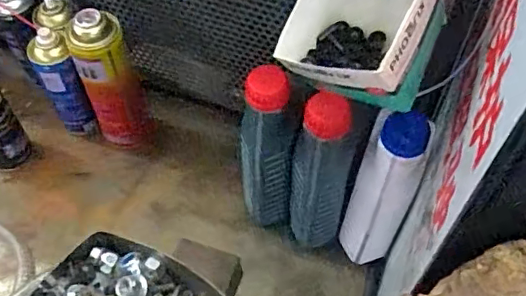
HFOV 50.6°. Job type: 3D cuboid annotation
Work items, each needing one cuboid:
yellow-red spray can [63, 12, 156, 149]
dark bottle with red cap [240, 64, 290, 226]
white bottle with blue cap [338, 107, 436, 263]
[{"bbox_3d":[-0.205,-0.079,0.767,0.067,0.235,0.067,0,56,0],"label":"yellow-red spray can"},{"bbox_3d":[0.003,0.011,0.654,0.055,0.261,0.051,-11,56,-8],"label":"dark bottle with red cap"},{"bbox_3d":[0.134,0.055,0.629,0.066,0.246,0.057,26,59,16],"label":"white bottle with blue cap"}]

